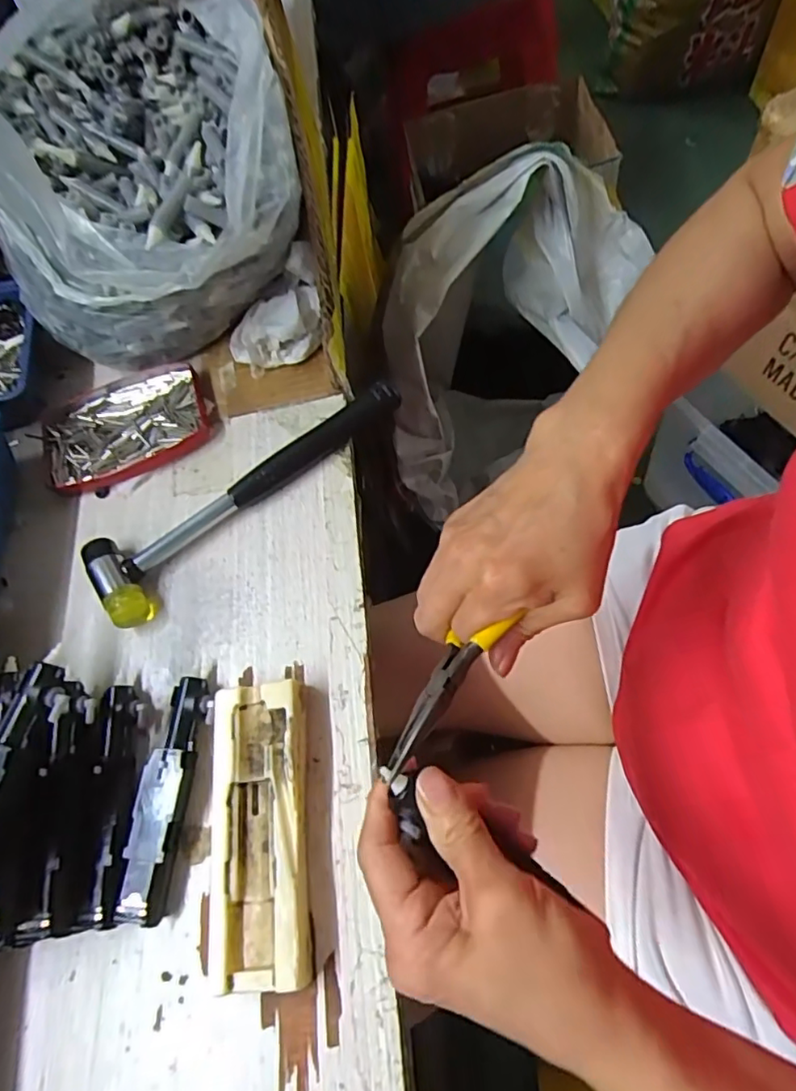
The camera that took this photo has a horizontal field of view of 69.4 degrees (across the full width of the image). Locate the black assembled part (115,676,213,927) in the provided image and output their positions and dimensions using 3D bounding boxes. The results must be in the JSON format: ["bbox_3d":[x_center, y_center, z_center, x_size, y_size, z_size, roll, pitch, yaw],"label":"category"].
[{"bbox_3d":[-0.123,0.133,0.310,0.026,0.019,0.119,3,66,11],"label":"black assembled part"}]

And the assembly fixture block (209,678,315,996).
[{"bbox_3d":[-0.071,0.142,0.293,0.049,0.025,0.136,-10,65,5],"label":"assembly fixture block"}]

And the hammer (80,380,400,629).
[{"bbox_3d":[-0.101,-0.041,0.382,0.228,0.033,0.060,-38,65,-8],"label":"hammer"}]

